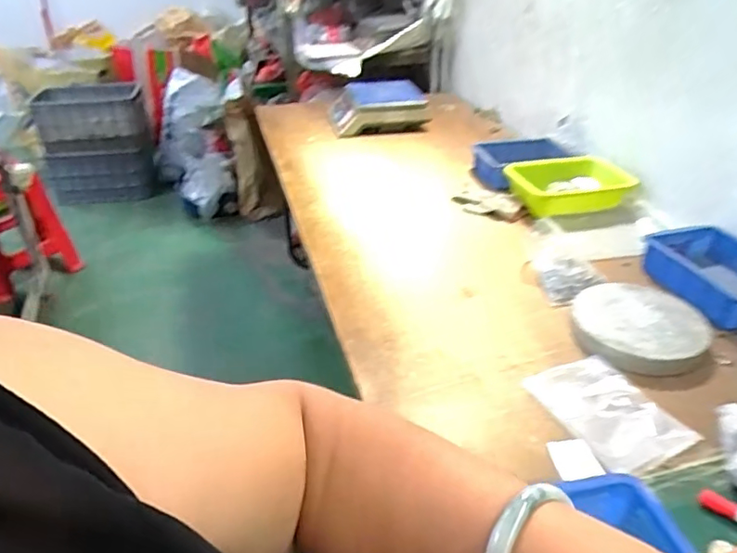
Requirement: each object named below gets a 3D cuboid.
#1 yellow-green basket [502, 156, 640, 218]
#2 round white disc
[{"bbox_3d":[0.486,-0.236,1.348,0.262,0.065,0.201,-8,34,-11],"label":"yellow-green basket"},{"bbox_3d":[0.450,0.077,0.917,0.202,0.039,0.214,0,33,0],"label":"round white disc"}]

